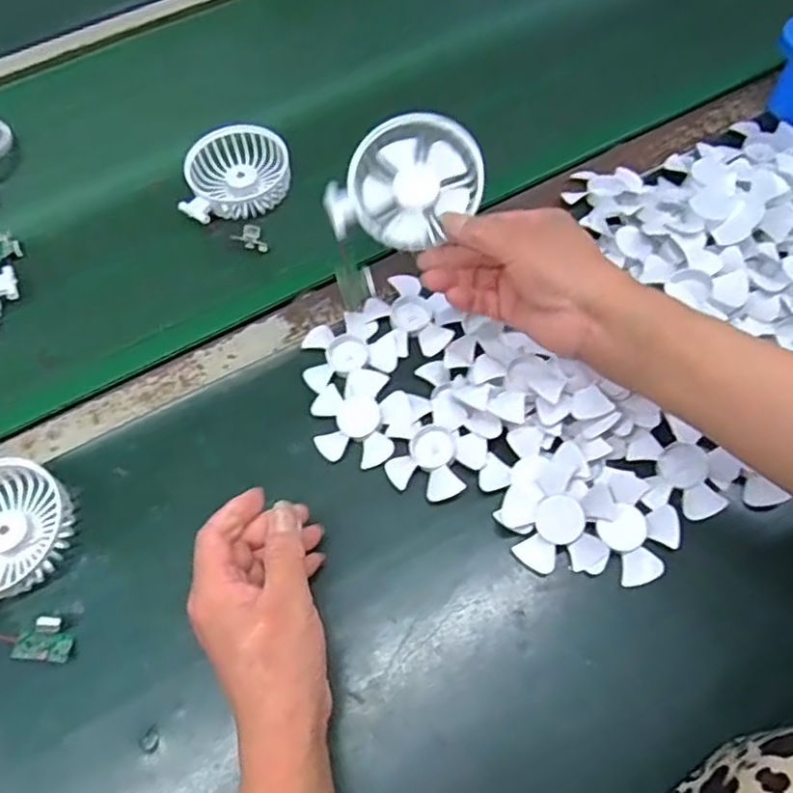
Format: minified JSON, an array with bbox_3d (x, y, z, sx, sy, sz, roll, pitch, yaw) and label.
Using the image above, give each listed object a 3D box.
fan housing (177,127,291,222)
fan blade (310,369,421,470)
[{"bbox_3d":[-0.146,-0.199,0.581,0.101,0.027,0.084,-24,65,-10],"label":"fan housing"},{"bbox_3d":[-0.027,0.015,0.477,0.070,0.013,0.070,-1,63,1],"label":"fan blade"}]

